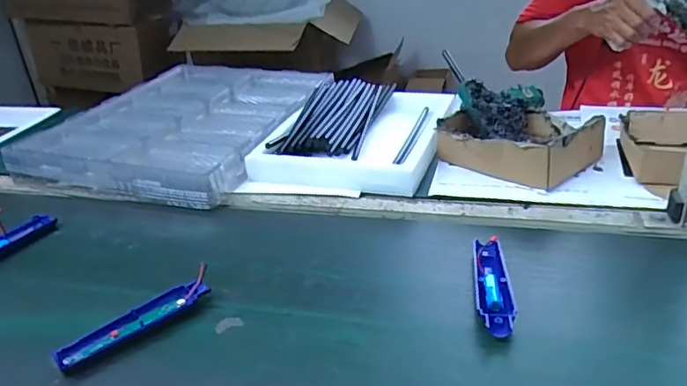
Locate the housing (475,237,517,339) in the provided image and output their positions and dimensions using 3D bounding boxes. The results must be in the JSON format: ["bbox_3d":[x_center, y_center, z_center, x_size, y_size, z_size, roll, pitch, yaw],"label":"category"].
[{"bbox_3d":[0.172,0.106,0.623,0.041,0.026,0.163,1,30,10],"label":"housing"}]

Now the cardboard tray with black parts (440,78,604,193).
[{"bbox_3d":[0.298,-0.106,0.898,0.234,0.092,0.225,-27,36,-33],"label":"cardboard tray with black parts"}]

